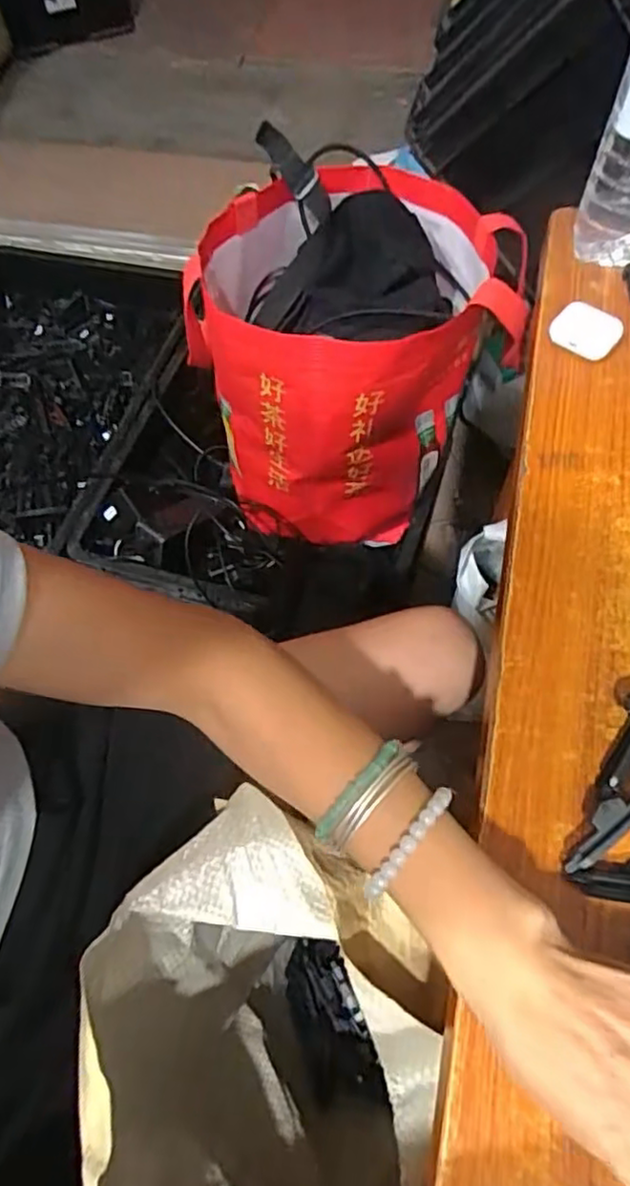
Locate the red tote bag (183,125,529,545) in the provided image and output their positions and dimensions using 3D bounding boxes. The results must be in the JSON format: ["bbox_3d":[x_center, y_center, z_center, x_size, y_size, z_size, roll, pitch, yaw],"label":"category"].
[{"bbox_3d":[0.046,-0.254,0.722,0.326,0.293,0.282,12,63,10],"label":"red tote bag"}]

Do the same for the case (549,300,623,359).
[{"bbox_3d":[0.211,-0.203,0.498,0.050,0.025,0.032,34,68,19],"label":"case"}]

